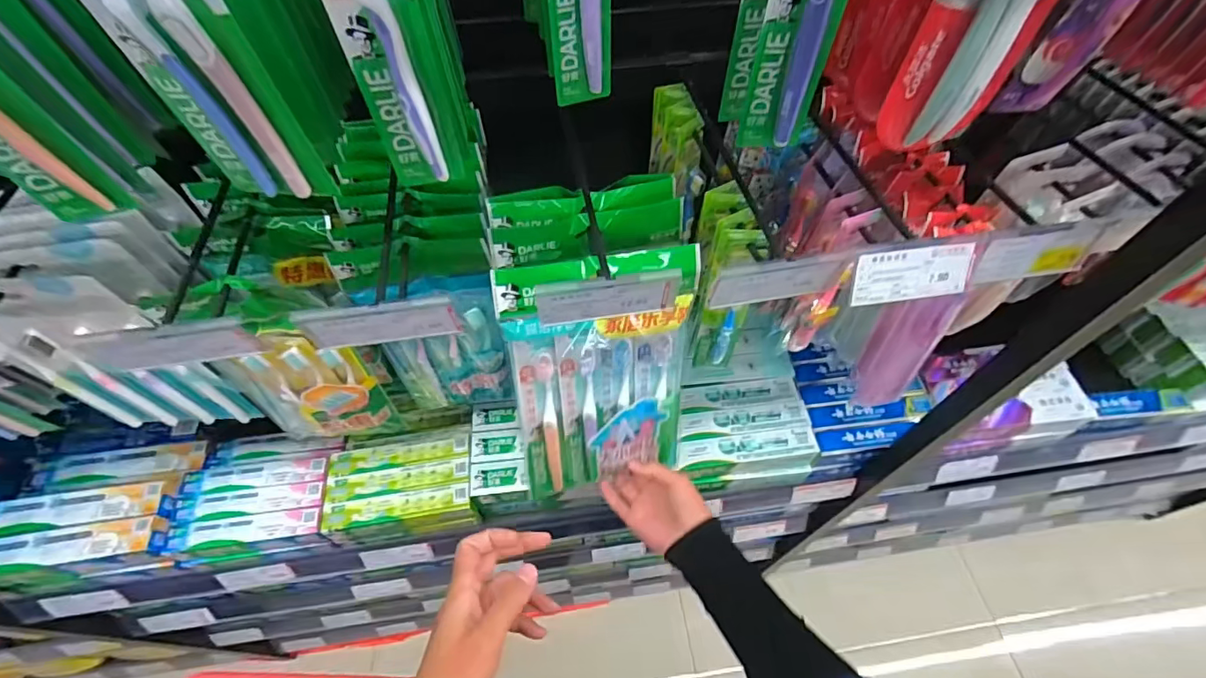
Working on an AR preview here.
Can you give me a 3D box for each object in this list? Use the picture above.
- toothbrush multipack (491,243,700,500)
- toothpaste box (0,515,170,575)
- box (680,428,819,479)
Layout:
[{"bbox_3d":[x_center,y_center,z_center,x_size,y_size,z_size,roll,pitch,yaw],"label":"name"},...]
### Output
[{"bbox_3d":[0.001,0.041,0.499,0.166,0.288,0.020,-9,37,-9],"label":"toothbrush multipack"},{"bbox_3d":[-0.642,0.249,0.624,0.218,0.036,0.045,-8,57,-6],"label":"toothpaste box"},{"bbox_3d":[0.195,0.157,0.716,0.187,0.042,0.041,-5,56,-4],"label":"box"}]

